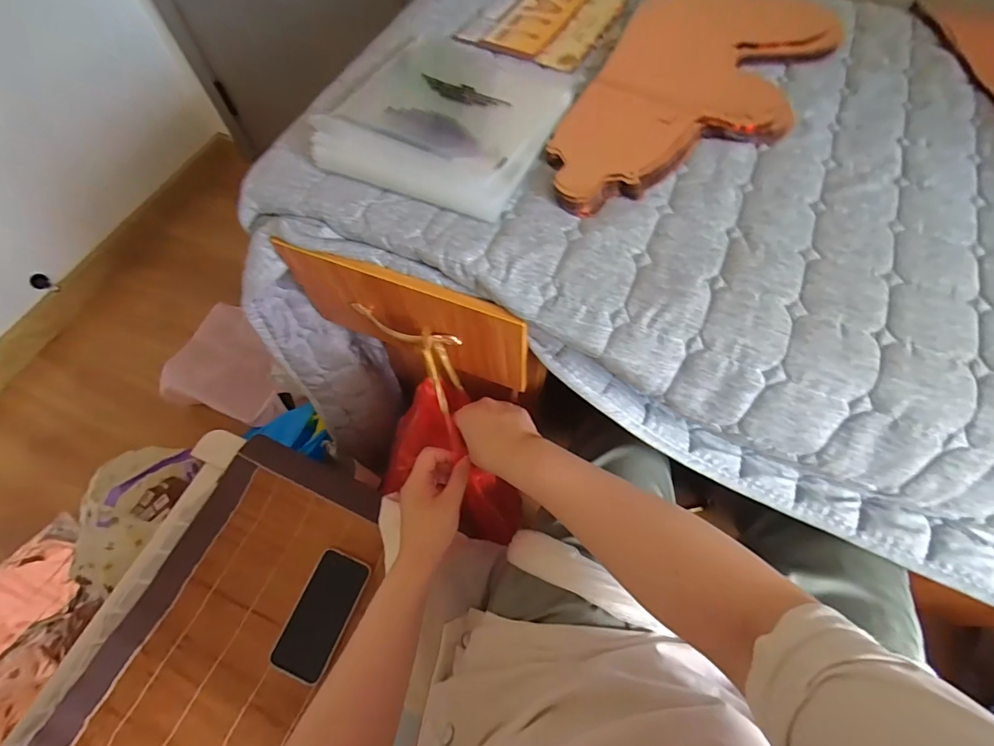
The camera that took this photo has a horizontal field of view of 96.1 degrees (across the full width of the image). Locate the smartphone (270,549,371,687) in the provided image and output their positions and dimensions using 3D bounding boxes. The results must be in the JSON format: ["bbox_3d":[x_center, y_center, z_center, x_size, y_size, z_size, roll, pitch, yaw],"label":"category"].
[{"bbox_3d":[-0.227,0.314,0.580,0.072,0.012,0.147,19,65,11],"label":"smartphone"}]

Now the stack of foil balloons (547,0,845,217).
[{"bbox_3d":[0.213,-0.303,0.488,0.216,0.022,0.406,24,69,13],"label":"stack of foil balloons"}]

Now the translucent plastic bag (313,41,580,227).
[{"bbox_3d":[-0.049,-0.288,0.483,0.223,0.031,0.246,21,68,12],"label":"translucent plastic bag"}]

